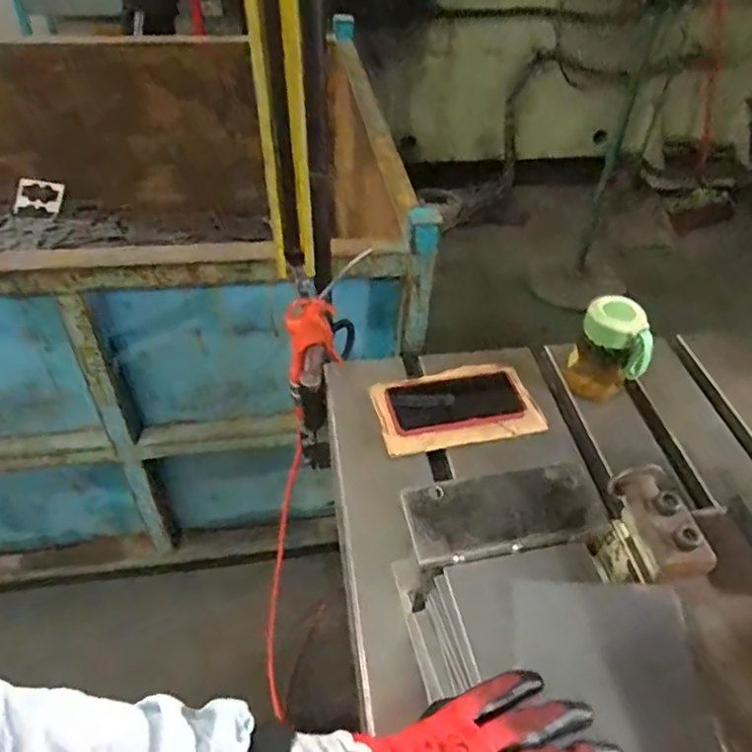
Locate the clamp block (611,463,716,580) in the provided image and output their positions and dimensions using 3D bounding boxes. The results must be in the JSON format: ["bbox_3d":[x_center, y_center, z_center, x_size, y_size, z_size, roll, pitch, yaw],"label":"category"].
[{"bbox_3d":[0.220,0.112,0.486,0.043,0.044,0.093,-7,45,-11],"label":"clamp block"}]

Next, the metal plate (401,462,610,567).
[{"bbox_3d":[0.108,0.112,0.520,0.162,0.012,0.071,-6,45,-10],"label":"metal plate"}]

